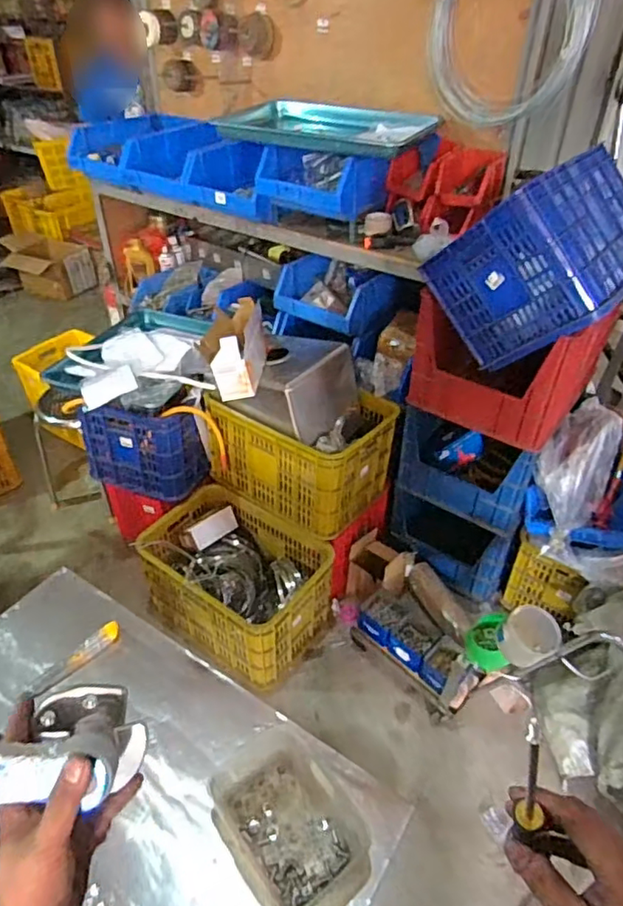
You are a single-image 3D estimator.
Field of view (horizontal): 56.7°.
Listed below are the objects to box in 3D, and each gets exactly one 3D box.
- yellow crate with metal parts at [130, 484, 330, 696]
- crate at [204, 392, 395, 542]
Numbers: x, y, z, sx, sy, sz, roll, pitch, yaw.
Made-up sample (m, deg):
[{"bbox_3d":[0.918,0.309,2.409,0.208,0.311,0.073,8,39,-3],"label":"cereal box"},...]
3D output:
[{"bbox_3d":[-0.223,0.392,1.778,0.504,0.276,0.368,25,46,26],"label":"yellow crate with metal parts"},{"bbox_3d":[-0.028,-0.020,1.816,0.461,0.327,0.342,25,46,26],"label":"crate"}]

